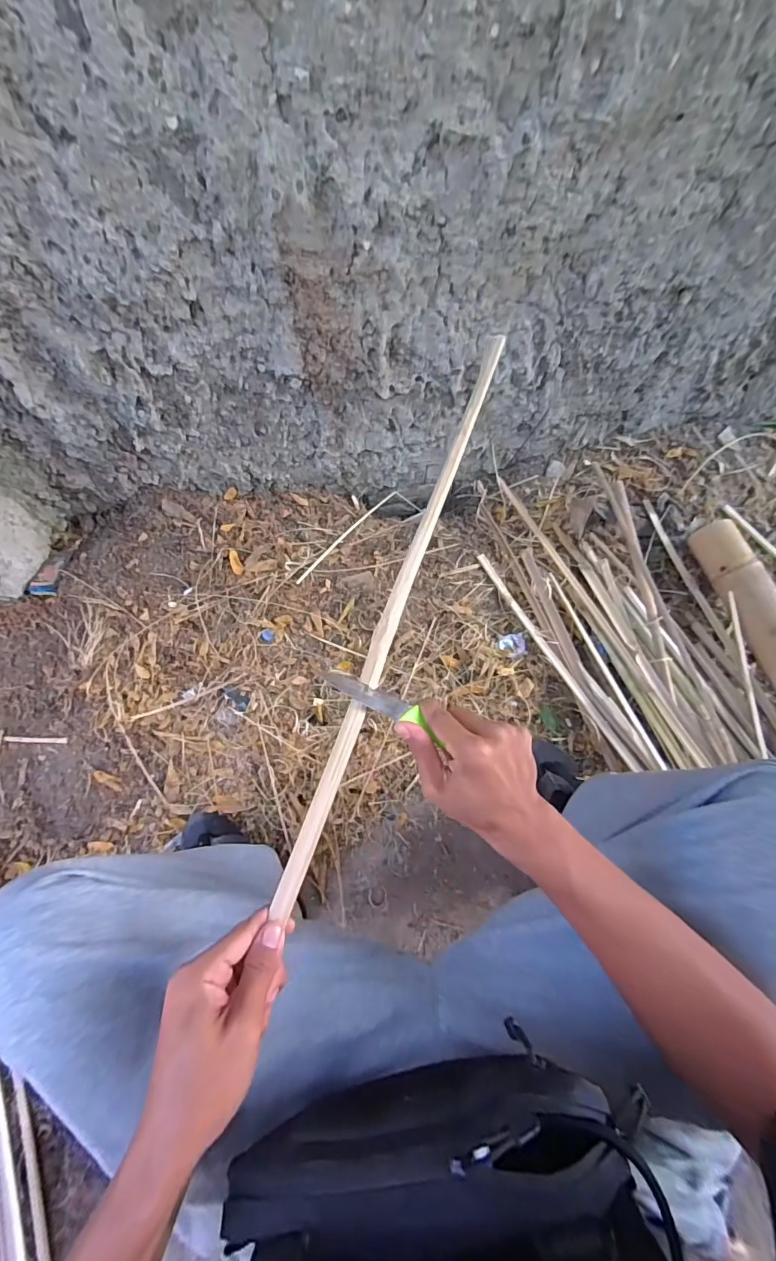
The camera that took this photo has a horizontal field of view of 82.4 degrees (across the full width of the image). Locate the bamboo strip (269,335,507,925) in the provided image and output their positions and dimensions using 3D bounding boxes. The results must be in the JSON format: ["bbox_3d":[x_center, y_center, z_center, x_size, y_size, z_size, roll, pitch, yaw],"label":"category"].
[{"bbox_3d":[0.022,-0.057,0.419,0.019,0.011,0.597,17,73,11],"label":"bamboo strip"}]

